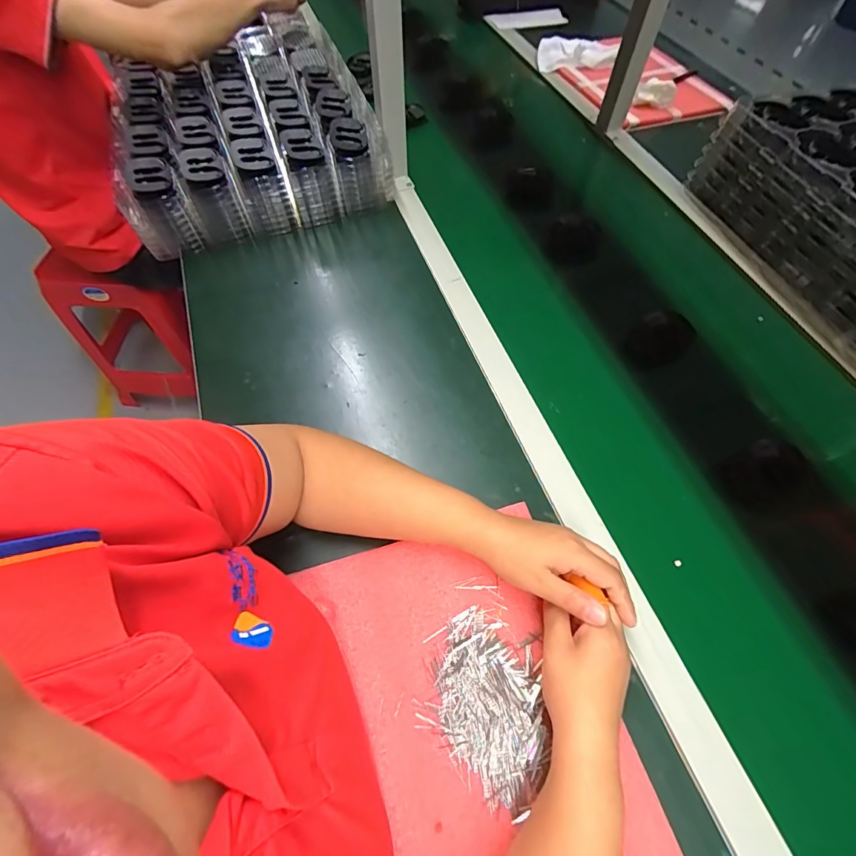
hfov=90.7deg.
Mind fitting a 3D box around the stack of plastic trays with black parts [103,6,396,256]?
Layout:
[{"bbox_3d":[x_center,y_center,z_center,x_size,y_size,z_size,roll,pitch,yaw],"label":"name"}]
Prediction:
[{"bbox_3d":[-0.313,-0.524,0.742,0.402,0.107,0.473,-17,63,-9],"label":"stack of plastic trays with black parts"}]

